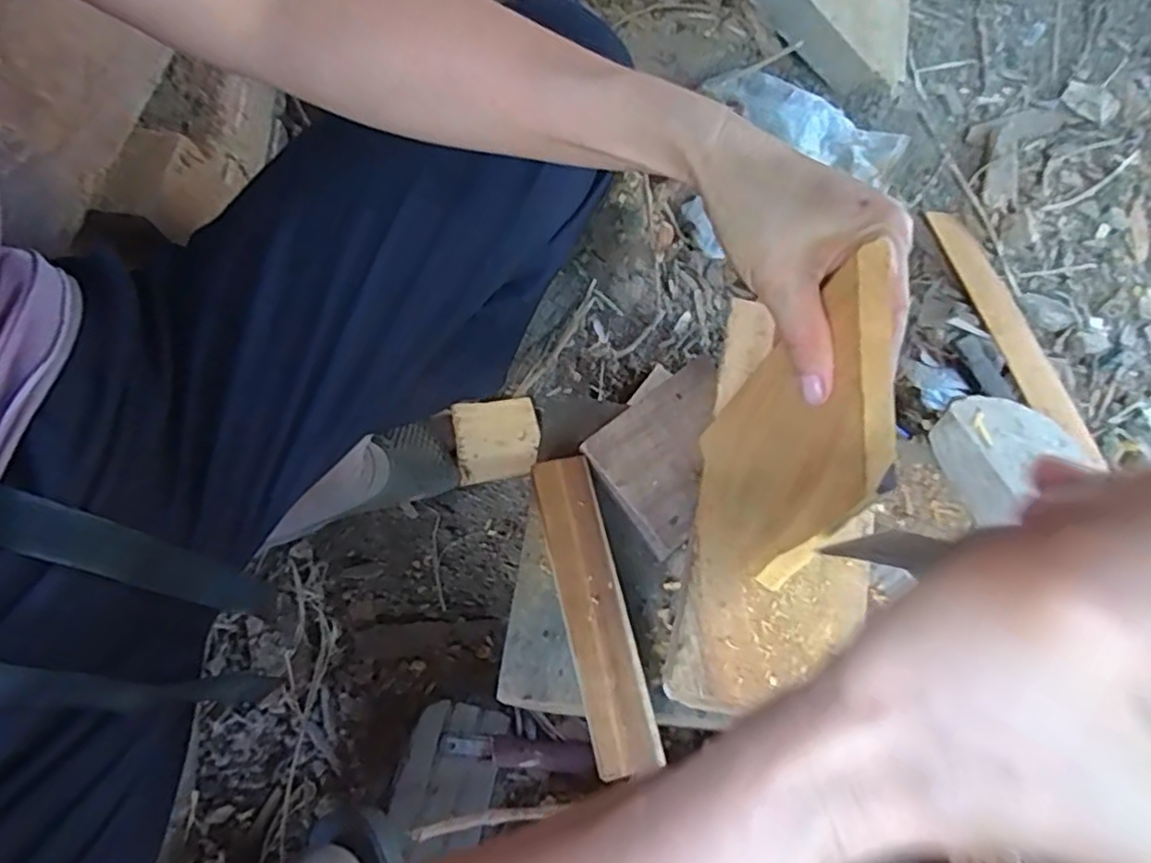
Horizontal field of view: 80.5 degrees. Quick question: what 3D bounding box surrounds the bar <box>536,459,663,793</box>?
[{"bbox_3d":[0.012,0.120,0.475,0.042,0.024,0.211,-12,73,-6],"label":"bar"}]

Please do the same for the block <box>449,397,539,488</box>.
[{"bbox_3d":[-0.076,0.008,0.666,0.082,0.014,0.079,-6,71,-20],"label":"block"}]

